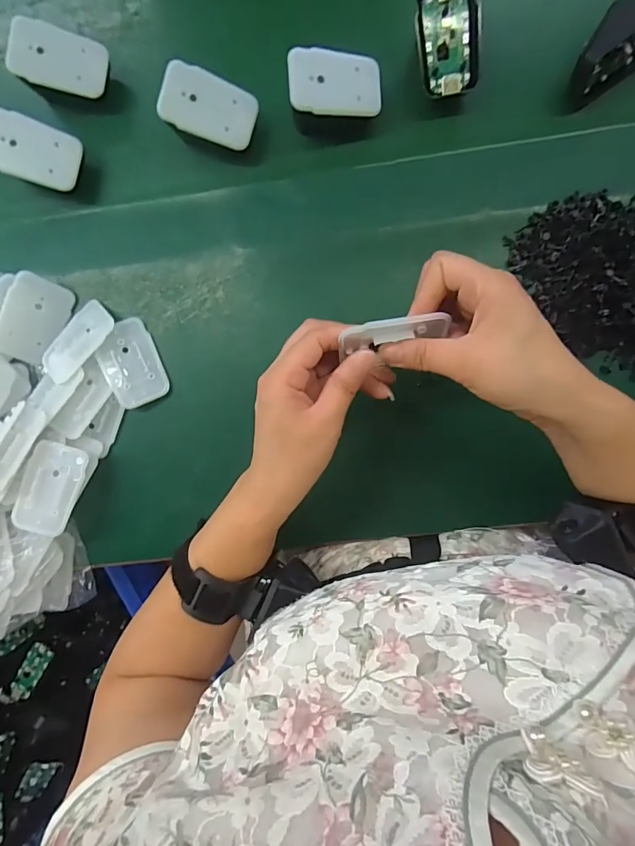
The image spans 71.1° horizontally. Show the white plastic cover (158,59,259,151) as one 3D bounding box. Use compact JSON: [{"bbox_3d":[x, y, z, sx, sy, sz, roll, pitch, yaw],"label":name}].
[{"bbox_3d":[-0.082,-0.239,0.336,0.069,0.006,0.042,15,101,-16],"label":"white plastic cover"}]

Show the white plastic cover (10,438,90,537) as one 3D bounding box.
[{"bbox_3d":[-0.209,0.051,0.343,0.041,0.007,0.067,17,92,4],"label":"white plastic cover"}]

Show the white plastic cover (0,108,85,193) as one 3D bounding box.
[{"bbox_3d":[-0.224,-0.213,0.348,0.066,0.006,0.044,13,98,-23],"label":"white plastic cover"}]

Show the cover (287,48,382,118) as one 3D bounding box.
[{"bbox_3d":[0.014,-0.252,0.328,0.069,0.004,0.045,-8,96,-14],"label":"cover"}]

